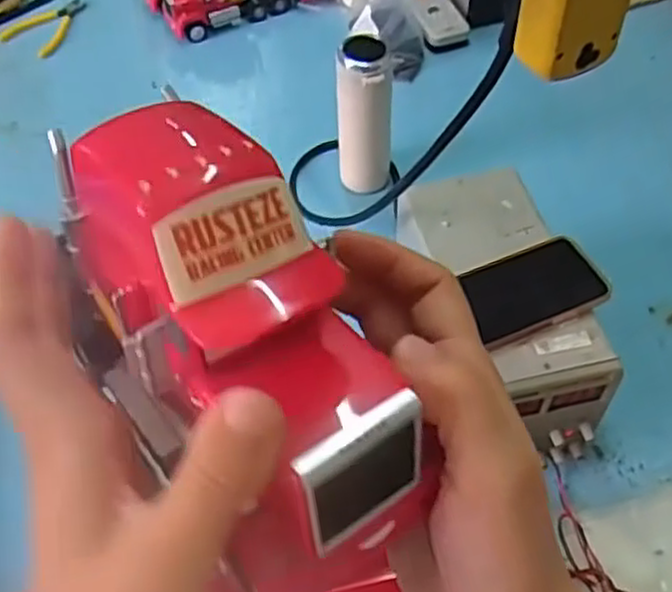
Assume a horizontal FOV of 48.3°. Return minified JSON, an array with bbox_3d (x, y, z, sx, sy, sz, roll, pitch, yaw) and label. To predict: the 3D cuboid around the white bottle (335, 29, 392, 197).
[{"bbox_3d":[0.035,-0.203,0.904,0.068,0.206,0.055,1,54,3],"label":"white bottle"}]

